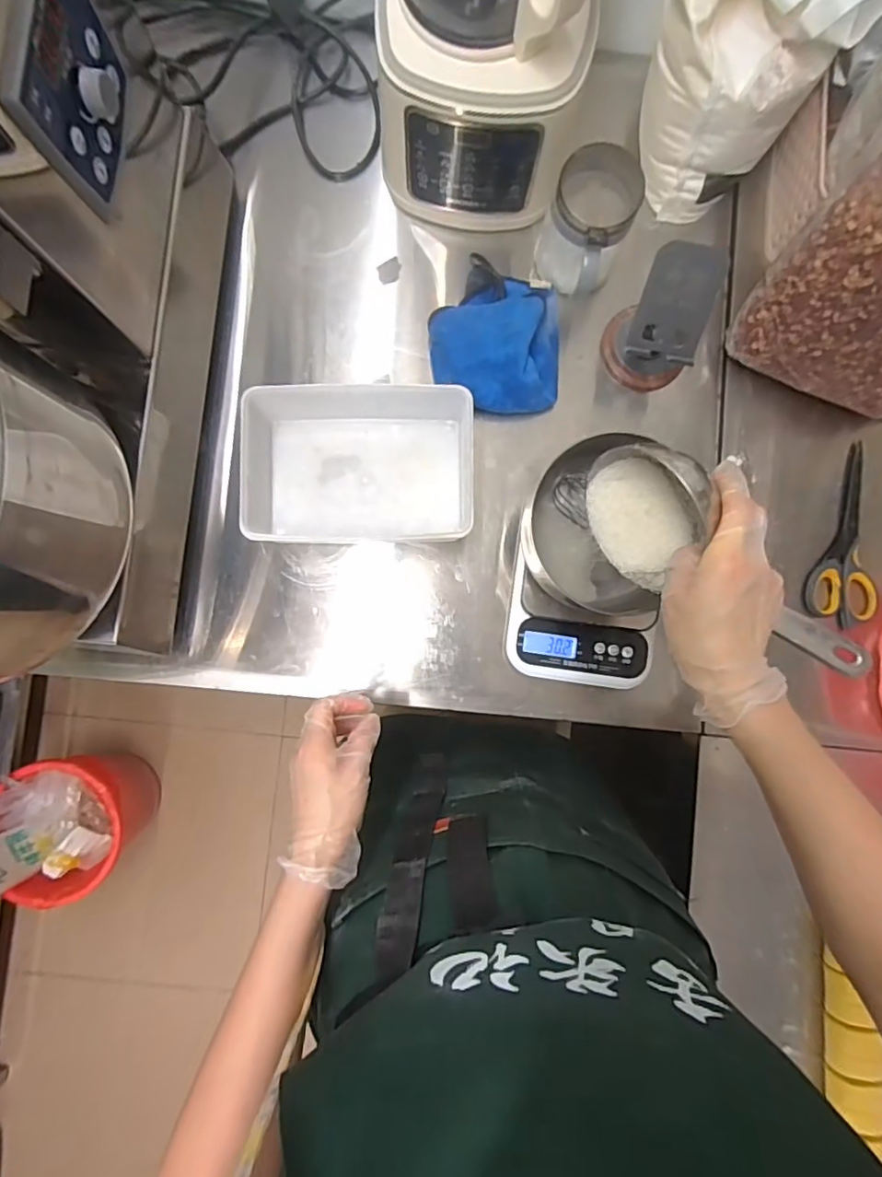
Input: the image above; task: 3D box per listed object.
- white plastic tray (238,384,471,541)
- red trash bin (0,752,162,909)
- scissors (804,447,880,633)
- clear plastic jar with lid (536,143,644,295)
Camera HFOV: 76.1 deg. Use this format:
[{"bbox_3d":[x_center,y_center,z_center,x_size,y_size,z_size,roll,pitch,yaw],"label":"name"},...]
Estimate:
[{"bbox_3d":[-0.077,-0.129,0.568,0.221,0.075,0.155,-3,87,-1],"label":"white plastic tray"},{"bbox_3d":[-0.756,0.485,1.214,0.246,0.260,0.275,-18,87,-2],"label":"red trash bin"},{"bbox_3d":[0.447,-0.058,0.606,0.075,0.007,0.194,17,86,0],"label":"scissors"},{"bbox_3d":[0.139,-0.346,0.562,0.079,0.091,0.102,22,86,0],"label":"clear plastic jar with lid"}]

